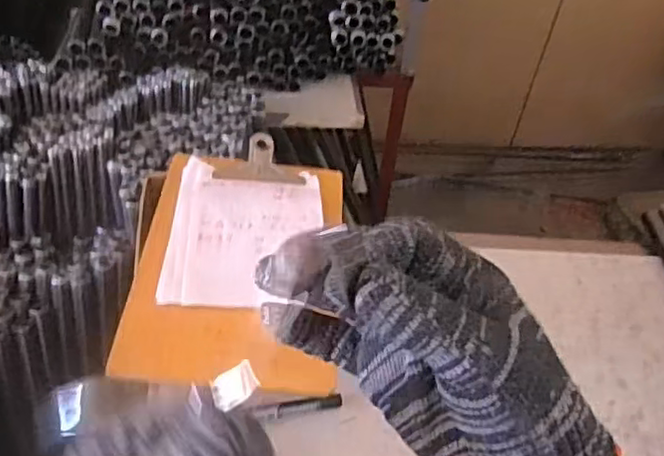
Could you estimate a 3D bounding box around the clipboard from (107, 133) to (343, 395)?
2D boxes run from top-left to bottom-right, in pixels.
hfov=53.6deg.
[{"bbox_3d":[-0.087,0.023,0.650,0.185,0.024,0.291,5,45,-3],"label":"clipboard"}]

